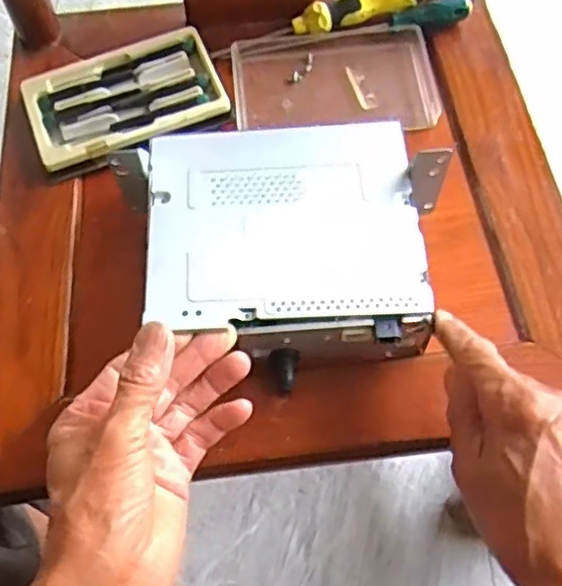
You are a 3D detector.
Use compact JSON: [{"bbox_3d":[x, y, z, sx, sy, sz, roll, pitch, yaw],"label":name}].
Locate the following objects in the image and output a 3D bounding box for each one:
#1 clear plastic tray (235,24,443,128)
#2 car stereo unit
[{"bbox_3d":[0.043,-0.173,0.555,0.159,0.018,0.093,-5,67,-1],"label":"clear plastic tray"},{"bbox_3d":[0.003,-0.038,0.456,0.190,0.054,0.161,-3,65,0],"label":"car stereo unit"}]

